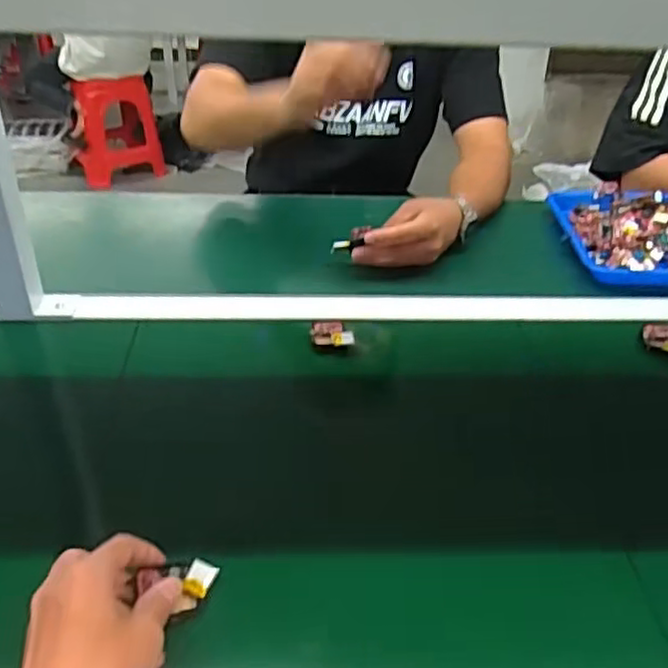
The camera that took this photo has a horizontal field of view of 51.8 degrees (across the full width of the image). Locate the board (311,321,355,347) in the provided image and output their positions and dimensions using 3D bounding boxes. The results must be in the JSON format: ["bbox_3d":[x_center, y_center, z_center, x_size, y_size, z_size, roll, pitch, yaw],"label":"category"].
[{"bbox_3d":[-0.001,0.000,0.709,0.042,0.011,0.034,-1,33,-5],"label":"board"}]

